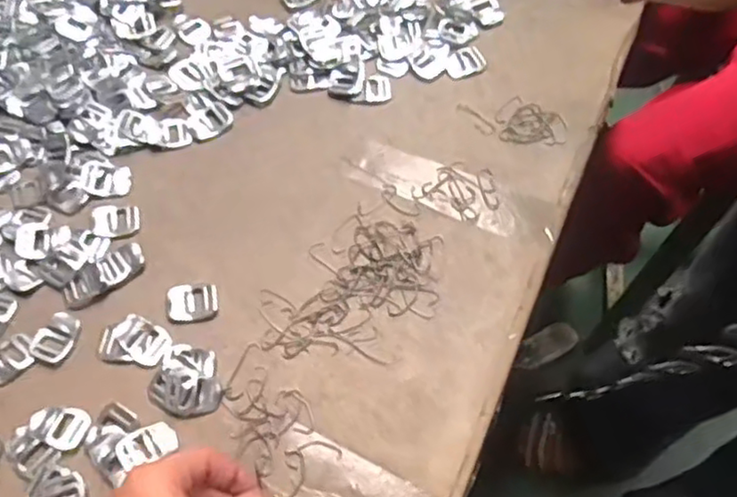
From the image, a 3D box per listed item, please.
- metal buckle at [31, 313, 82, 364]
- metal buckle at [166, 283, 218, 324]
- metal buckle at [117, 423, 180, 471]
[{"bbox_3d":[-0.238,0.066,0.514,0.030,0.004,0.038,24,66,12],"label":"metal buckle"},{"bbox_3d":[-0.137,0.042,0.522,0.039,0.004,0.031,-7,63,-2],"label":"metal buckle"},{"bbox_3d":[-0.154,0.136,0.468,0.039,0.006,0.024,-20,65,-9],"label":"metal buckle"}]

